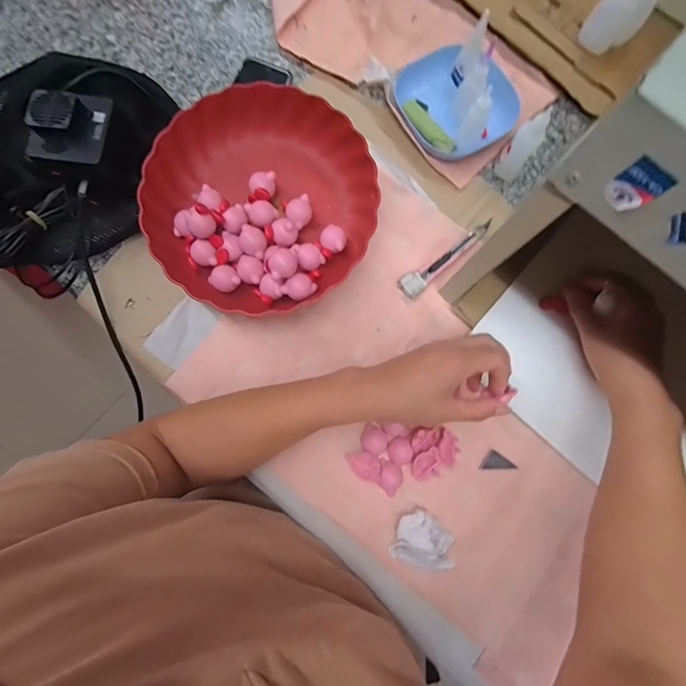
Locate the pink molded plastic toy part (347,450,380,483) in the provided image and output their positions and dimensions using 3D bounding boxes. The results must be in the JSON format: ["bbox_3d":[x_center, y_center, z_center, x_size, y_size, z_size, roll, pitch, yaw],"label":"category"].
[{"bbox_3d":[0.024,0.128,0.373,0.037,0.014,0.026,40,80,5],"label":"pink molded plastic toy part"}]

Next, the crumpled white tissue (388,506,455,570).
[{"bbox_3d":[0.083,0.194,0.355,0.060,0.015,0.050,16,79,1],"label":"crumpled white tissue"}]

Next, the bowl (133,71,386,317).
[{"bbox_3d":[-0.093,-0.152,0.391,0.231,0.071,0.229,0,79,-2],"label":"bowl"}]

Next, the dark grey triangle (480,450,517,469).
[{"bbox_3d":[0.165,0.124,0.379,0.037,0.004,0.018,1,79,-2],"label":"dark grey triangle"}]

